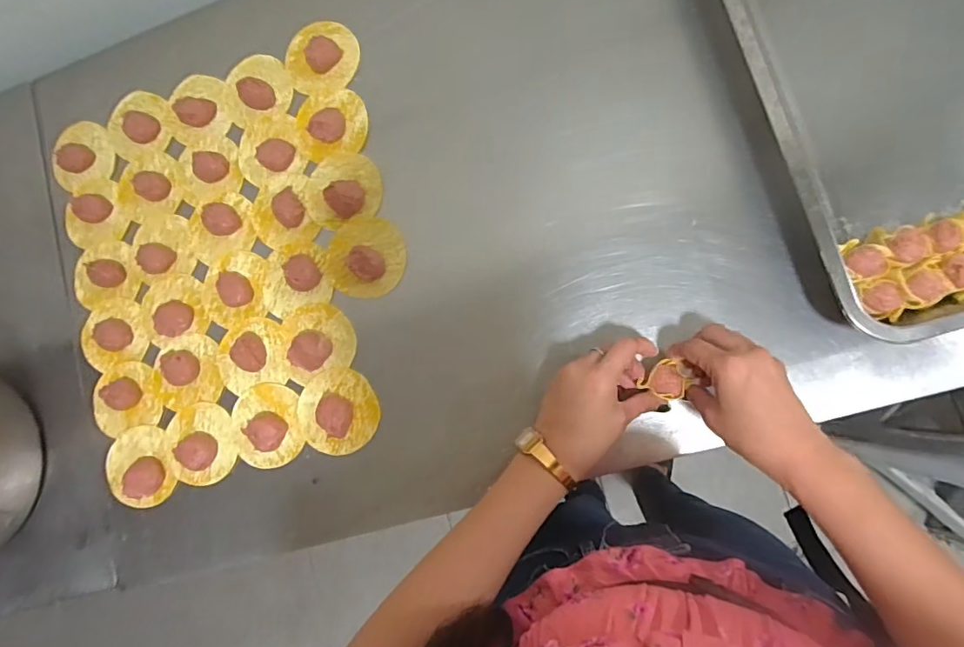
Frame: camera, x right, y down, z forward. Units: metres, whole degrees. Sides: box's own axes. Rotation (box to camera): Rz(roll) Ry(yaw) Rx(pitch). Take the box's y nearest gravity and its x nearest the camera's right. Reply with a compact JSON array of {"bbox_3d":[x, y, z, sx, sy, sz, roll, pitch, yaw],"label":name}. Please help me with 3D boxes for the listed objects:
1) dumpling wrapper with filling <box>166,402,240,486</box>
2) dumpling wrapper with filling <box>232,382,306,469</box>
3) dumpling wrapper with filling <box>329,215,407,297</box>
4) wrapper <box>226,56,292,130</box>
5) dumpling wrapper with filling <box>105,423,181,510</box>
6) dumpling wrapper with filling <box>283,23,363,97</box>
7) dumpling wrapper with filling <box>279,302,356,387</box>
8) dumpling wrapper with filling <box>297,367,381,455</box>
[{"bbox_3d":[-0.295,0.124,0.508,0.077,0.026,0.082,-1,86,8],"label":"dumpling wrapper with filling"},{"bbox_3d":[-0.221,0.104,0.499,0.074,0.022,0.083,-9,85,7],"label":"dumpling wrapper with filling"},{"bbox_3d":[-0.121,-0.069,0.496,0.082,0.023,0.081,-1,86,8],"label":"dumpling wrapper with filling"},{"bbox_3d":[-0.248,-0.260,0.536,0.074,0.027,0.076,-1,86,8],"label":"wrapper"},{"bbox_3d":[-0.363,0.152,0.524,0.070,0.017,0.083,-22,84,6],"label":"dumpling wrapper with filling"},{"bbox_3d":[-0.174,-0.288,0.532,0.078,0.017,0.080,-1,86,8],"label":"dumpling wrapper with filling"},{"bbox_3d":[-0.174,0.016,0.500,0.082,0.020,0.075,-21,84,6],"label":"dumpling wrapper with filling"},{"bbox_3d":[-0.145,0.088,0.489,0.081,0.021,0.083,-1,86,8],"label":"dumpling wrapper with filling"}]

